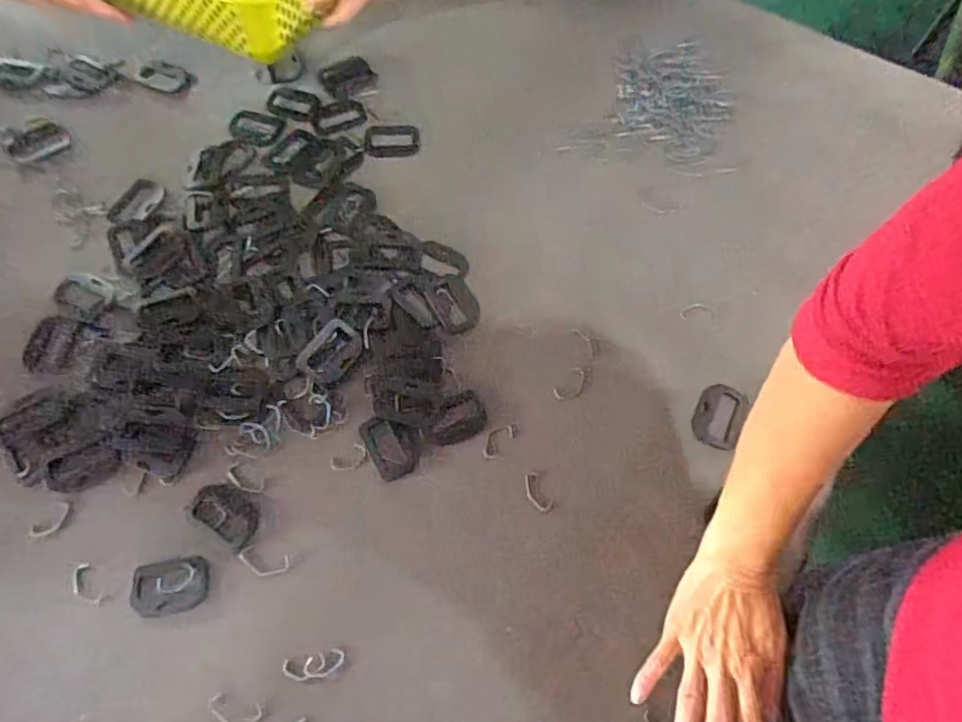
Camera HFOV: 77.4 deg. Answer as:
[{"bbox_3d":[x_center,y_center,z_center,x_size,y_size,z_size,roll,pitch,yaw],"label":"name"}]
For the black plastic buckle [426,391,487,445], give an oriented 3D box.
[{"bbox_3d":[-0.024,0.054,0.556,0.057,0.004,0.039,-27,72,-12],"label":"black plastic buckle"}]

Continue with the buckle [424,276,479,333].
[{"bbox_3d":[-0.027,-0.057,0.600,0.044,0.004,0.060,-26,72,-12],"label":"buckle"}]

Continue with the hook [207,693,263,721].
[{"bbox_3d":[-0.189,0.269,0.460,0.042,0.004,0.021,11,68,2],"label":"hook"}]

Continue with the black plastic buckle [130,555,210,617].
[{"bbox_3d":[-0.255,0.184,0.491,0.060,0.008,0.041,-7,69,-5],"label":"black plastic buckle"}]

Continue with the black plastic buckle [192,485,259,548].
[{"bbox_3d":[-0.218,0.128,0.516,0.061,0.006,0.039,30,70,9],"label":"black plastic buckle"}]

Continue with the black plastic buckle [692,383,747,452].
[{"bbox_3d":[0.225,0.051,0.565,0.044,0.007,0.064,25,70,8],"label":"black plastic buckle"}]

